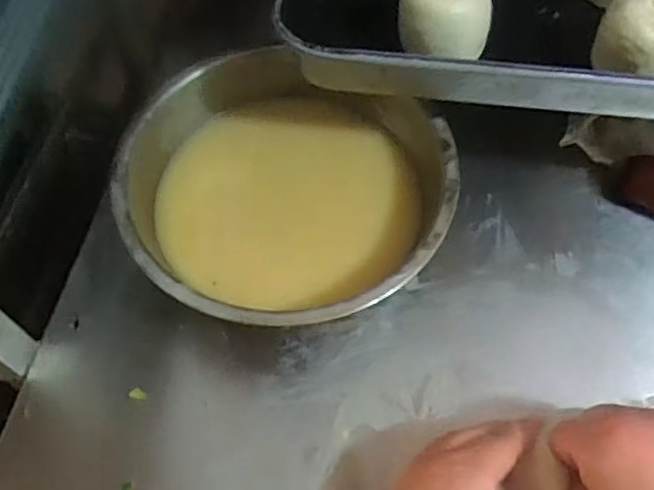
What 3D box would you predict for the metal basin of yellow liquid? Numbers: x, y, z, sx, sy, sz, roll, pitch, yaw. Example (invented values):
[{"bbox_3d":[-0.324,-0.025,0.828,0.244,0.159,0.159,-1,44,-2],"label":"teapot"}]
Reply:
[{"bbox_3d":[-0.025,-0.037,0.452,0.209,0.077,0.221,0,63,0],"label":"metal basin of yellow liquid"}]

